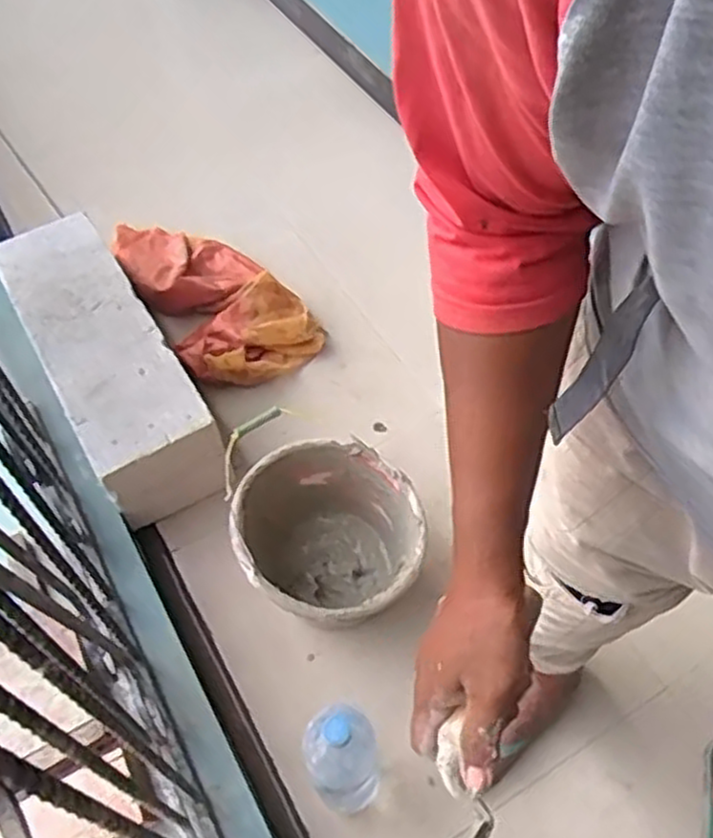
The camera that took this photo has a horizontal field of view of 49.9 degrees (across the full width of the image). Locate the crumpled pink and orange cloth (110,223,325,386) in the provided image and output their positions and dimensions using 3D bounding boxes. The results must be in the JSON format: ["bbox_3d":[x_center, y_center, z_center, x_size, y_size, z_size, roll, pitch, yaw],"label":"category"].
[{"bbox_3d":[-0.320,-0.269,1.616,0.277,0.111,0.538,-34,61,-20],"label":"crumpled pink and orange cloth"}]

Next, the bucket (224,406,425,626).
[{"bbox_3d":[-0.044,0.180,1.169,0.265,0.211,0.285,-1,55,1],"label":"bucket"}]

